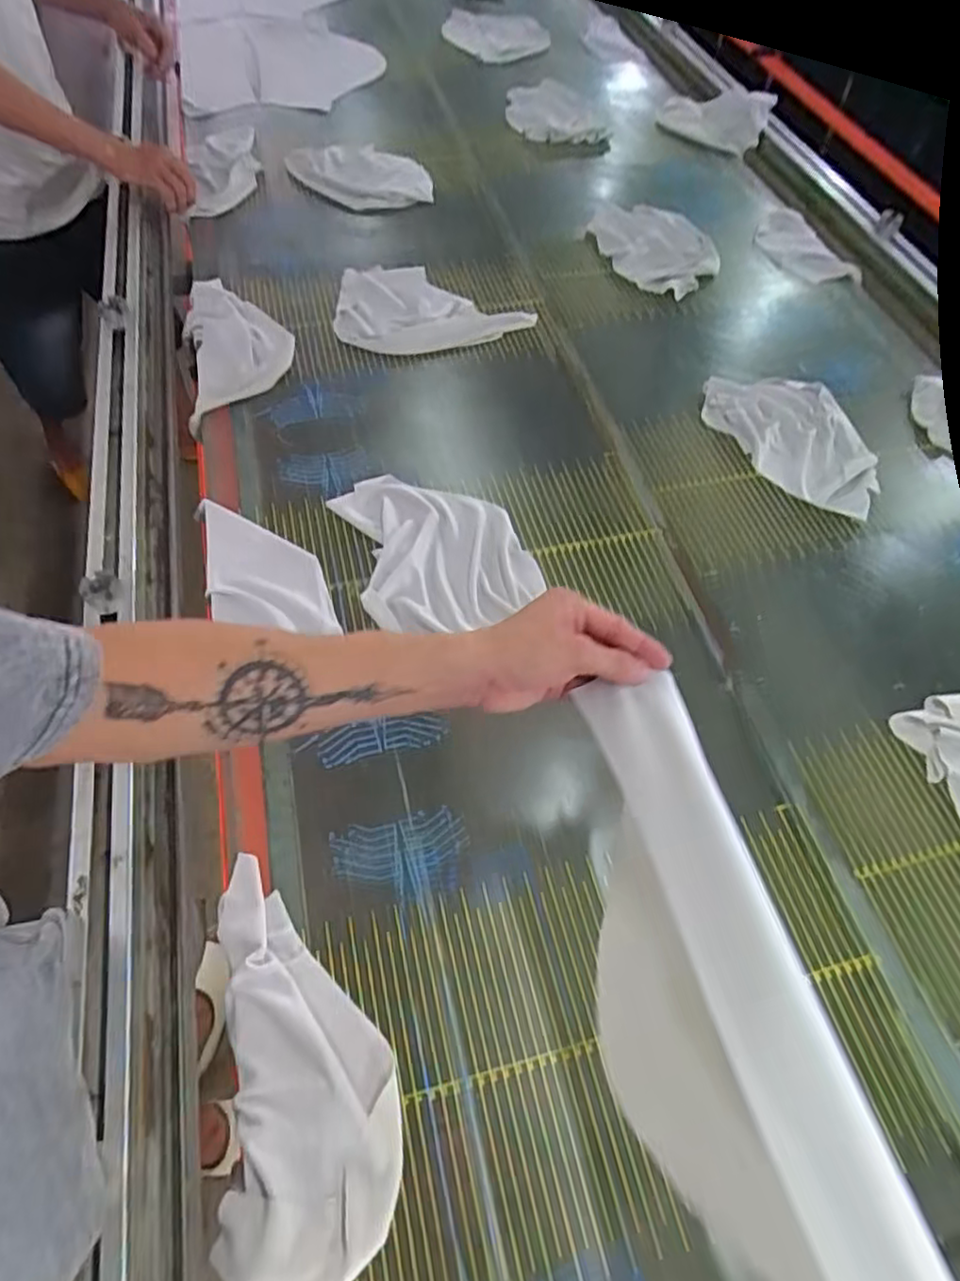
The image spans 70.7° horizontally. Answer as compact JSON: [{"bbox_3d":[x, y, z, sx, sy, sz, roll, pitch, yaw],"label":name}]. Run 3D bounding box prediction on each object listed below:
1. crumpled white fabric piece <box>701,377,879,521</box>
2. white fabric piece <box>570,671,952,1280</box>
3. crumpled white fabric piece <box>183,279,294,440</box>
[{"bbox_3d":[0.454,-0.289,0.985,0.205,0.021,0.294,-5,57,-8],"label":"crumpled white fabric piece"},{"bbox_3d":[0.144,0.252,0.459,0.076,0.224,0.400,-10,58,-11],"label":"white fabric piece"},{"bbox_3d":[-0.359,-0.442,1.001,0.155,0.055,0.299,-9,57,-11],"label":"crumpled white fabric piece"}]

